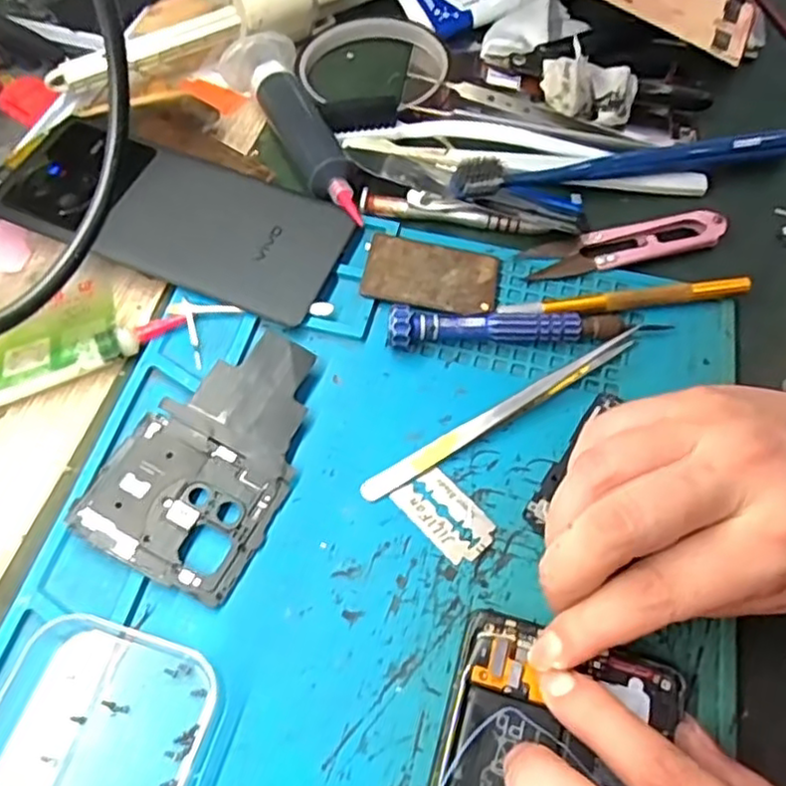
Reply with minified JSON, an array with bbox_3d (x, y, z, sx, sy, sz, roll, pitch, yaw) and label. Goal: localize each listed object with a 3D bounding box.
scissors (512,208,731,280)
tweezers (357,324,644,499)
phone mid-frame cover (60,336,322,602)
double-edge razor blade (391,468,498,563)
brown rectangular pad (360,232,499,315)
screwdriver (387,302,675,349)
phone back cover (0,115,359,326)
[{"bbox_3d":[0.110,-0.072,0.322,0.096,0.009,0.022,-12,62,-9],"label":"scissors"},{"bbox_3d":[0.047,0.007,0.278,0.135,0.011,0.008,-28,66,-17],"label":"tweezers"},{"bbox_3d":[-0.068,0.021,0.265,0.065,0.004,0.104,27,65,5],"label":"phone mid-frame cover"},{"bbox_3d":[0.021,0.046,0.259,0.023,0.004,0.039,-38,69,-20],"label":"double-edge razor blade"},{"bbox_3d":[0.018,-0.055,0.312,0.059,0.005,0.037,12,61,4],"label":"brown rectangular pad"},{"bbox_3d":[0.059,-0.030,0.294,0.120,0.015,0.021,1,61,-2],"label":"screwdriver"},{"bbox_3d":[-0.105,-0.087,0.320,0.164,0.008,0.072,19,62,8],"label":"phone back cover"}]

